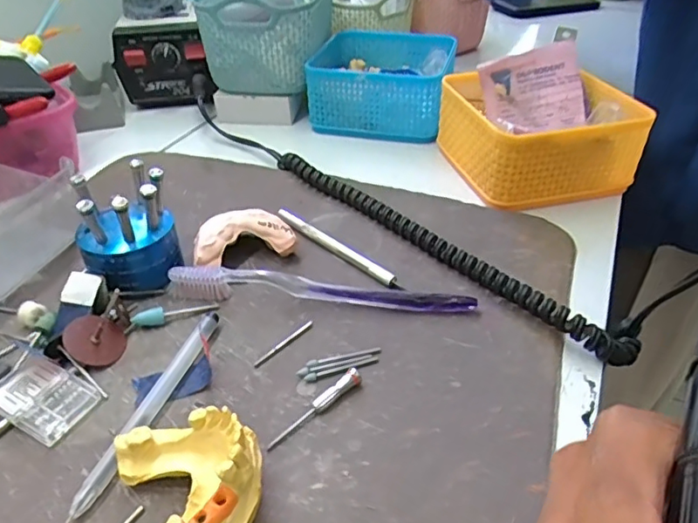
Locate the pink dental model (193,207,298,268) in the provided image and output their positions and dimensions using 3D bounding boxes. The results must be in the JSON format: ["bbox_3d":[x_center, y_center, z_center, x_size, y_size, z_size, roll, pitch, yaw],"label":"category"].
[{"bbox_3d":[-0.071,-0.013,0.379,0.065,0.029,0.039,-15,40,-17],"label":"pink dental model"}]

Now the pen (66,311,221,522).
[{"bbox_3d":[-0.099,0.070,0.285,0.013,0.011,0.126,10,39,14],"label":"pen"}]

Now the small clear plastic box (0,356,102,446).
[{"bbox_3d":[-0.157,0.068,0.287,0.049,0.012,0.034,16,41,21],"label":"small clear plastic box"}]

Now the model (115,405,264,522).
[{"bbox_3d":[-0.064,0.092,0.232,0.056,0.039,0.074,-15,40,-17],"label":"model"}]

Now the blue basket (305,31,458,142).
[{"bbox_3d":[0.032,-0.182,0.569,0.135,0.060,0.135,7,38,10],"label":"blue basket"}]

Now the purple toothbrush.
[{"bbox_3d":[-0.017,0.017,0.347,0.184,0.019,0.013,4,38,6],"label":"purple toothbrush"}]

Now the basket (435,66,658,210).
[{"bbox_3d":[0.153,-0.108,0.472,0.127,0.065,0.127,-9,38,-10],"label":"basket"}]

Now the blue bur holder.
[{"bbox_3d":[-0.138,-0.019,0.352,0.058,0.072,0.052,-15,40,-17],"label":"blue bur holder"}]

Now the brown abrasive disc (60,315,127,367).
[{"bbox_3d":[-0.142,0.044,0.316,0.032,0.004,0.030,25,39,-23],"label":"brown abrasive disc"}]

